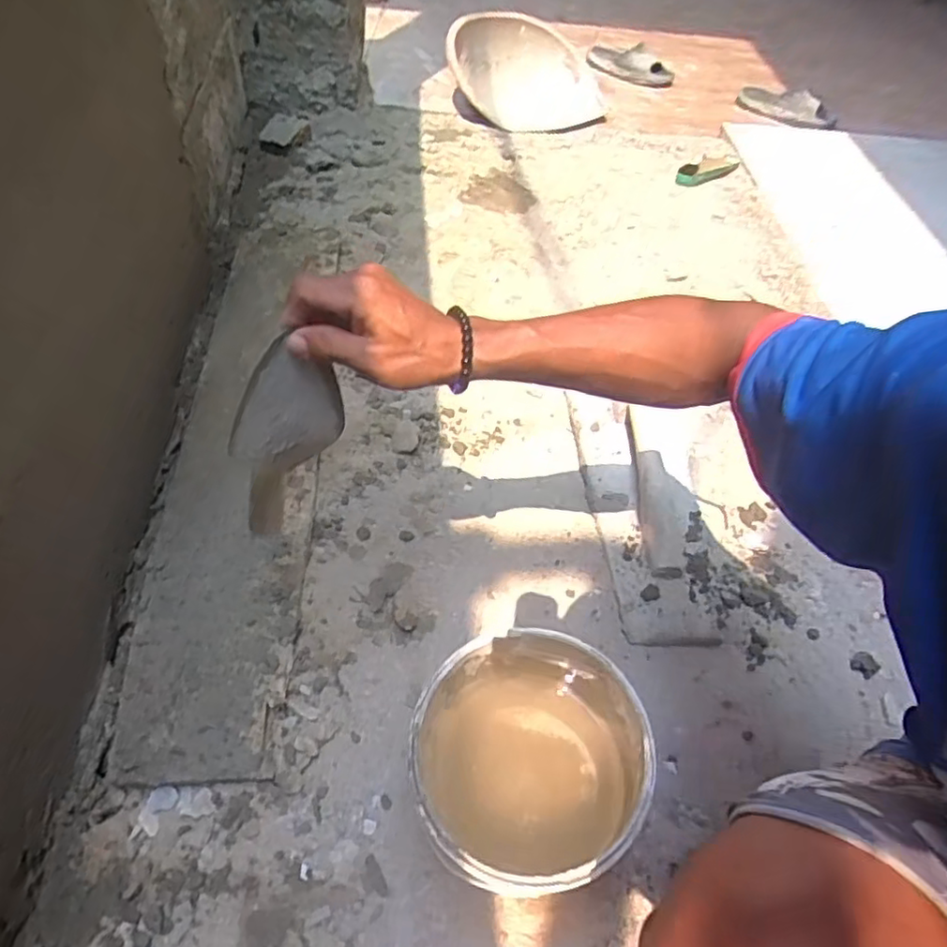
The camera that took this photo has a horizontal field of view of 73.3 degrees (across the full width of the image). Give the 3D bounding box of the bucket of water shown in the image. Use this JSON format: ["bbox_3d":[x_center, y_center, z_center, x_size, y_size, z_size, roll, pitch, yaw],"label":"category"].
[{"bbox_3d":[0.041,0.256,0.553,0.185,0.191,0.176,4,50,-5],"label":"bucket of water"}]

